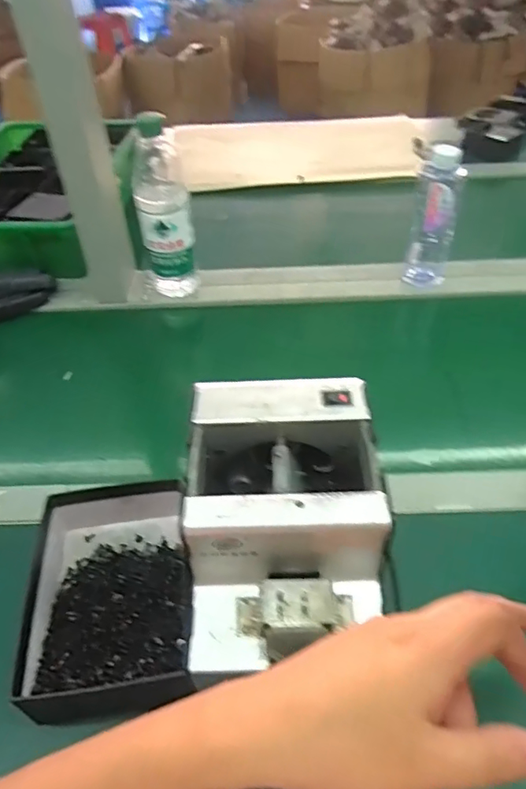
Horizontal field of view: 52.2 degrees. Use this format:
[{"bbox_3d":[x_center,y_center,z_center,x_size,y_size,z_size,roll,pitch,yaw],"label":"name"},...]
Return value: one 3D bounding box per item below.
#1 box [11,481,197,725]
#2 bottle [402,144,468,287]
[{"bbox_3d":[-0.114,0.146,0.415,0.116,0.052,0.178,-7,45,-5],"label":"box"},{"bbox_3d":[0.219,-0.224,0.689,0.055,0.171,0.049,12,46,14],"label":"bottle"}]

